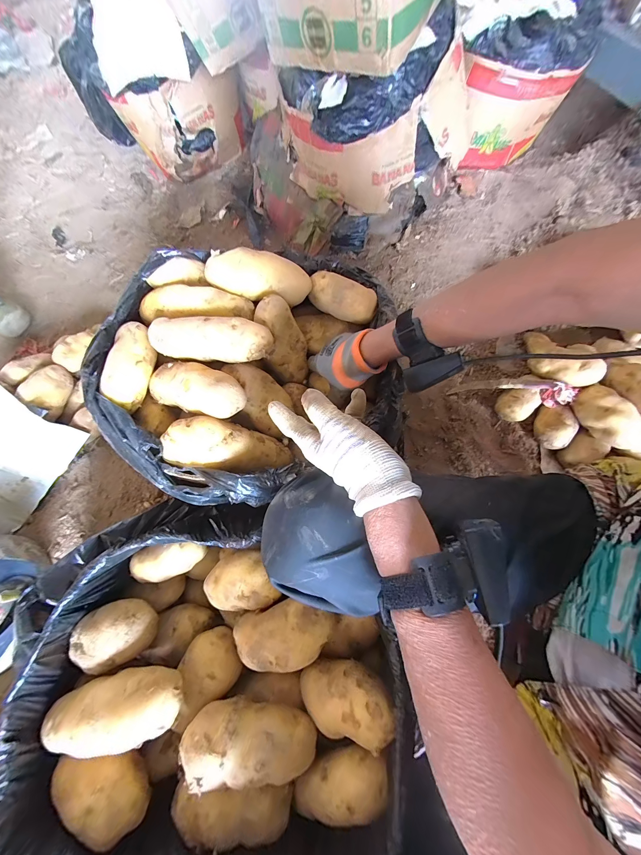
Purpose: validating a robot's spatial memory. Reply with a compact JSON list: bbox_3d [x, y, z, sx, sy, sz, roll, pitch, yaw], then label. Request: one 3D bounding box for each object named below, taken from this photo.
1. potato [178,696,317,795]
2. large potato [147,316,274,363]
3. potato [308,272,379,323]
[{"bbox_3d":[-0.079,0.354,0.317,0.142,0.042,0.061,-3,70,2],"label":"potato"},{"bbox_3d":[-0.159,-0.130,0.408,0.169,0.042,0.056,0,71,3],"label":"large potato"},{"bbox_3d":[0.040,-0.224,0.488,0.121,0.058,0.044,28,74,12],"label":"potato"}]

